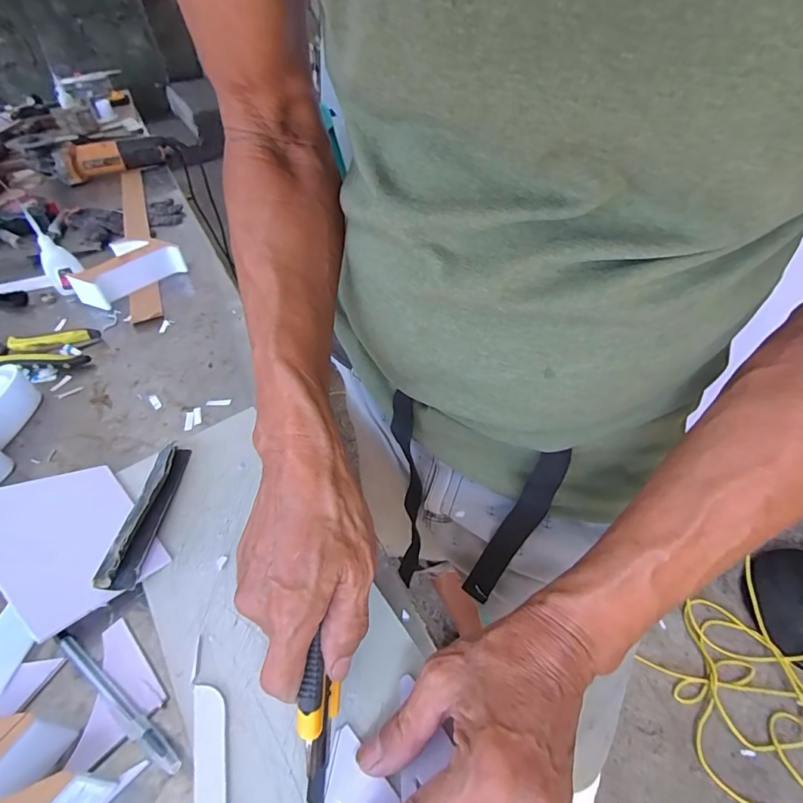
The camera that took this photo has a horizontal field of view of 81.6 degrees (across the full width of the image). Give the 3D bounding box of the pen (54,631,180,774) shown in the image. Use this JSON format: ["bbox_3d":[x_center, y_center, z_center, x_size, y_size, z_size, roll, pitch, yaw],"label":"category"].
[{"bbox_3d":[-0.179,0.183,0.289,0.131,0.014,0.009,25,51,25],"label":"pen"}]

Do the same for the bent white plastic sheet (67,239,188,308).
[{"bbox_3d":[-0.378,-0.179,0.646,0.060,0.043,0.135,30,53,28],"label":"bent white plastic sheet"}]

